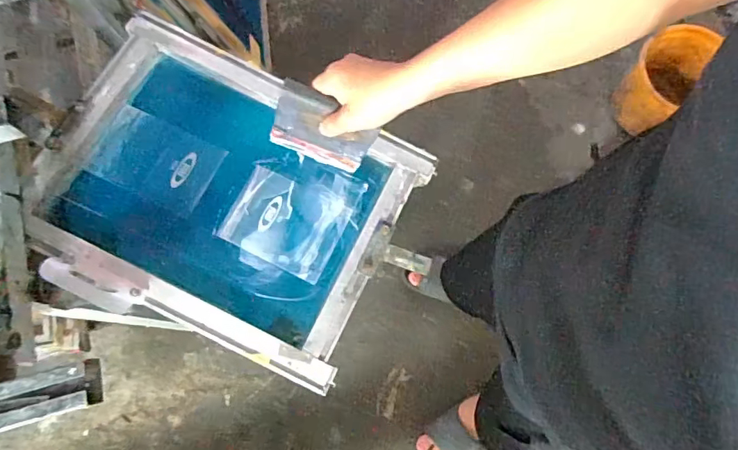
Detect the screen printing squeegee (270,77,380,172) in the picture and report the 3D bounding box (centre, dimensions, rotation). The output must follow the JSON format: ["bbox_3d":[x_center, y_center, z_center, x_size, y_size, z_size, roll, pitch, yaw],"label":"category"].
[{"bbox_3d":[-0.058,-0.117,0.617,0.121,0.129,0.023,21,64,-11],"label":"screen printing squeegee"}]

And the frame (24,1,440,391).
[{"bbox_3d":[-0.196,-0.044,0.713,0.489,0.064,0.391,27,73,2],"label":"frame"}]

